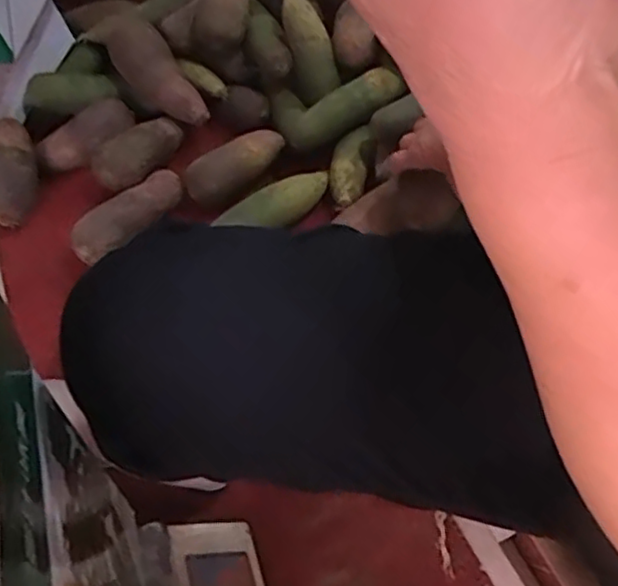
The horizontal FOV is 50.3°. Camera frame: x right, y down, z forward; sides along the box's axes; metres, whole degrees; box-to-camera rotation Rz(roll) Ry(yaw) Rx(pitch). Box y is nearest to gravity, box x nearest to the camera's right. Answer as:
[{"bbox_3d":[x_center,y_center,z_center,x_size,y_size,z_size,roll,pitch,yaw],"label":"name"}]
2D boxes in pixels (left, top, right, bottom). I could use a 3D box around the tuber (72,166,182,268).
[{"bbox_3d":[-0.223,-0.099,0.815,0.053,0.039,0.163,31,61,18],"label":"tuber"}]

